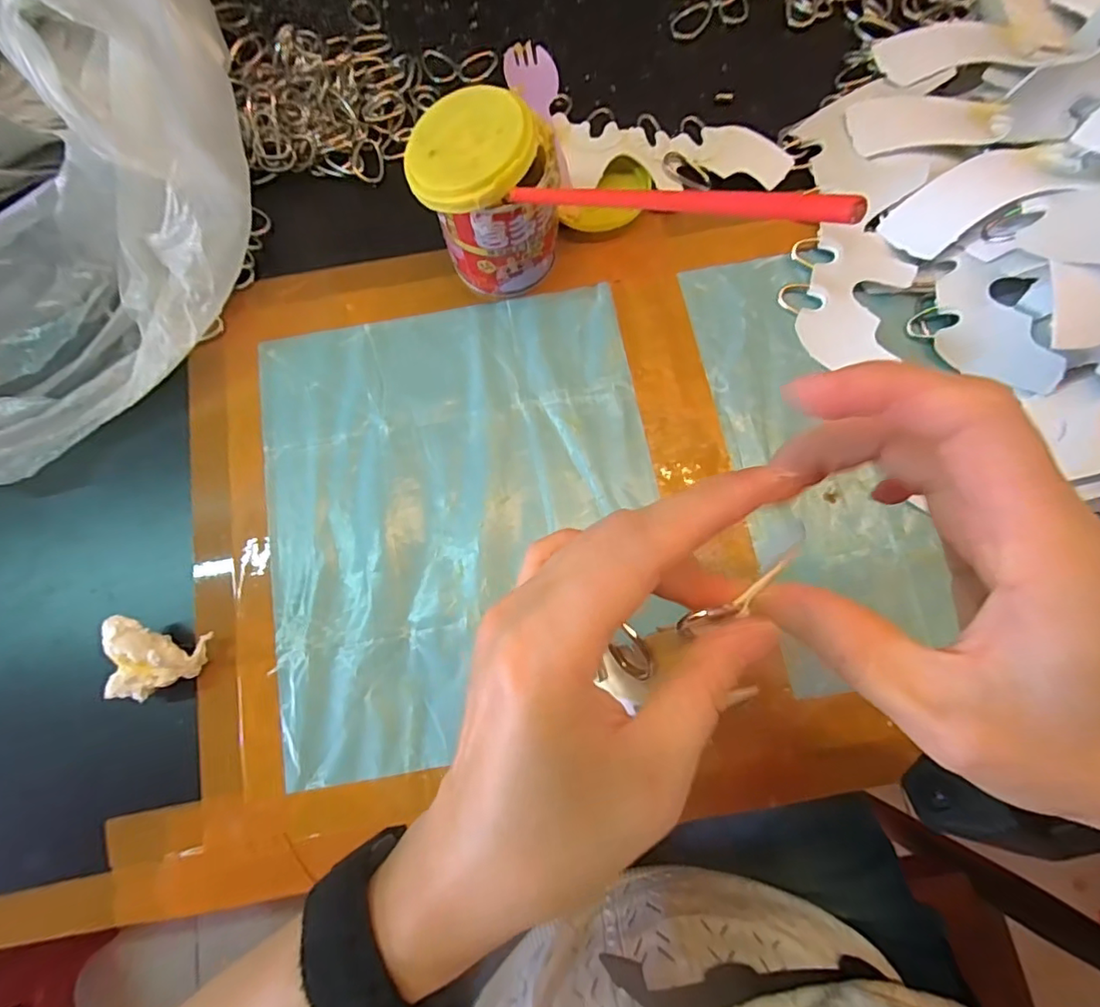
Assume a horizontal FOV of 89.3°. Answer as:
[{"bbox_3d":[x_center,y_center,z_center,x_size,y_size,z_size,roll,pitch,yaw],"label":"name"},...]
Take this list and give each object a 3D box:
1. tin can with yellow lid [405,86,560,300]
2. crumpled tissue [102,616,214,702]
[{"bbox_3d":[-0.032,-0.161,0.297,0.068,0.083,0.062,0,78,2],"label":"tin can with yellow lid"},{"bbox_3d":[-0.198,0.079,0.278,0.040,0.028,0.035,11,78,4],"label":"crumpled tissue"}]

